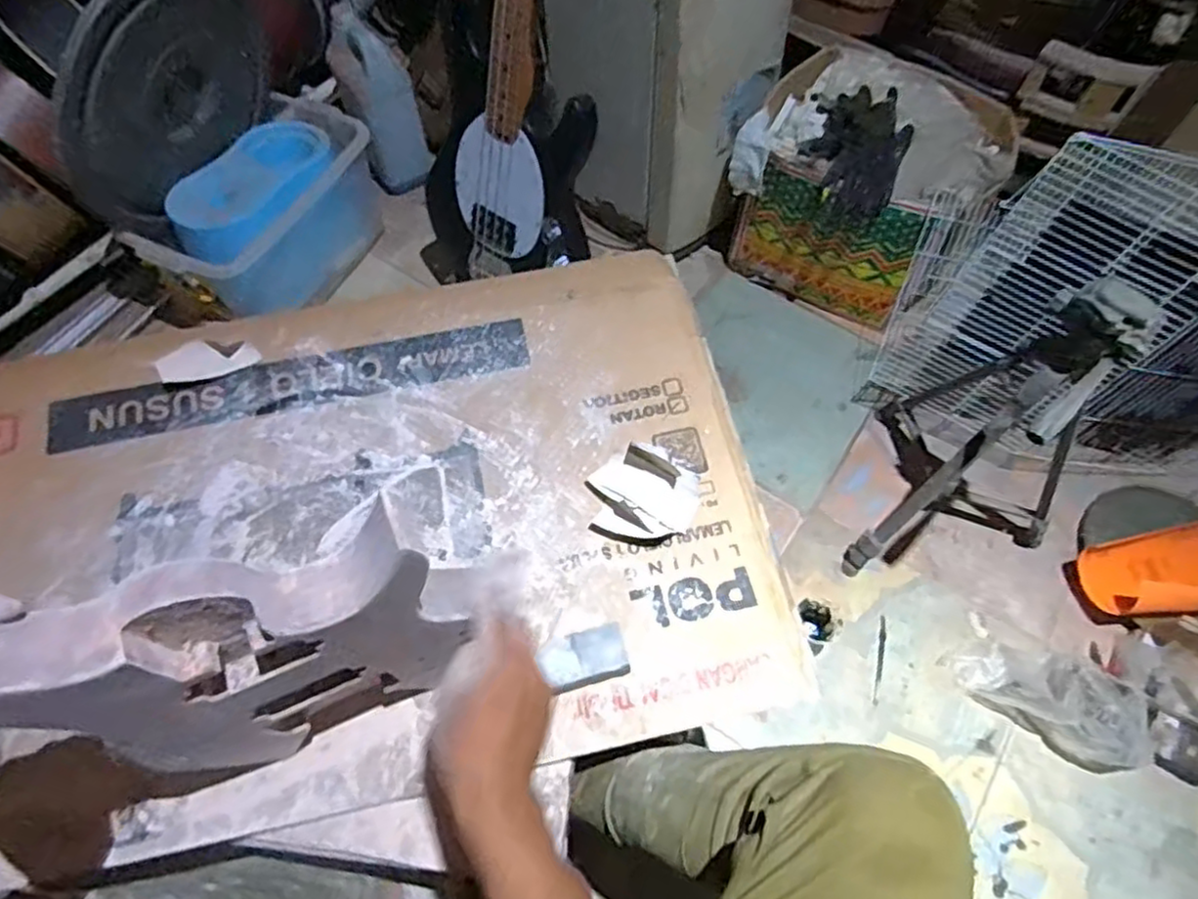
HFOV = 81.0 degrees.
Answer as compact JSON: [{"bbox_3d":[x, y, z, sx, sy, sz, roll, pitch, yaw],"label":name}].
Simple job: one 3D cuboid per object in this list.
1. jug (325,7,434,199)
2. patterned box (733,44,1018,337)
[{"bbox_3d":[-0.432,-0.679,1.381,0.138,0.323,0.147,-13,33,9],"label":"jug"},{"bbox_3d":[0.490,-0.489,1.328,0.415,0.307,0.346,30,65,14],"label":"patterned box"}]

